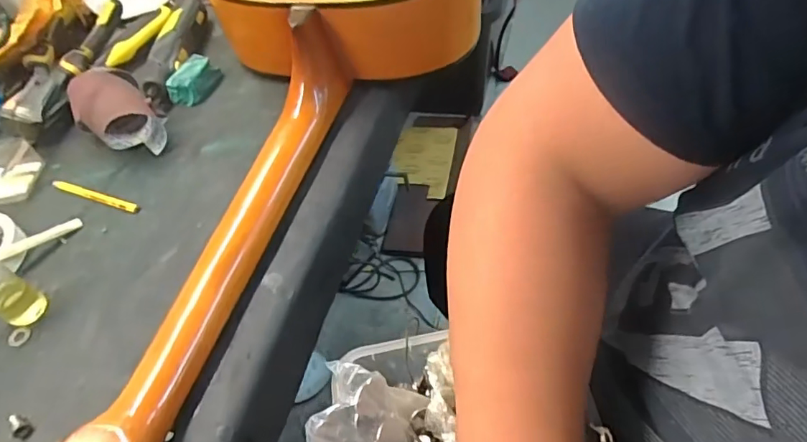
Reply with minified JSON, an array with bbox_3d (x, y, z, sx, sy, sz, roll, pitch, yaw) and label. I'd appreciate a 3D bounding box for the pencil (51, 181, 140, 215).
[{"bbox_3d":[-0.287,-0.024,0.467,0.109,0.006,0.011,16,55,17],"label":"pencil"}]

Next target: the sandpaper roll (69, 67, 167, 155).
[{"bbox_3d":[-0.297,-0.118,0.513,0.068,0.053,0.151,-35,55,-19],"label":"sandpaper roll"}]

